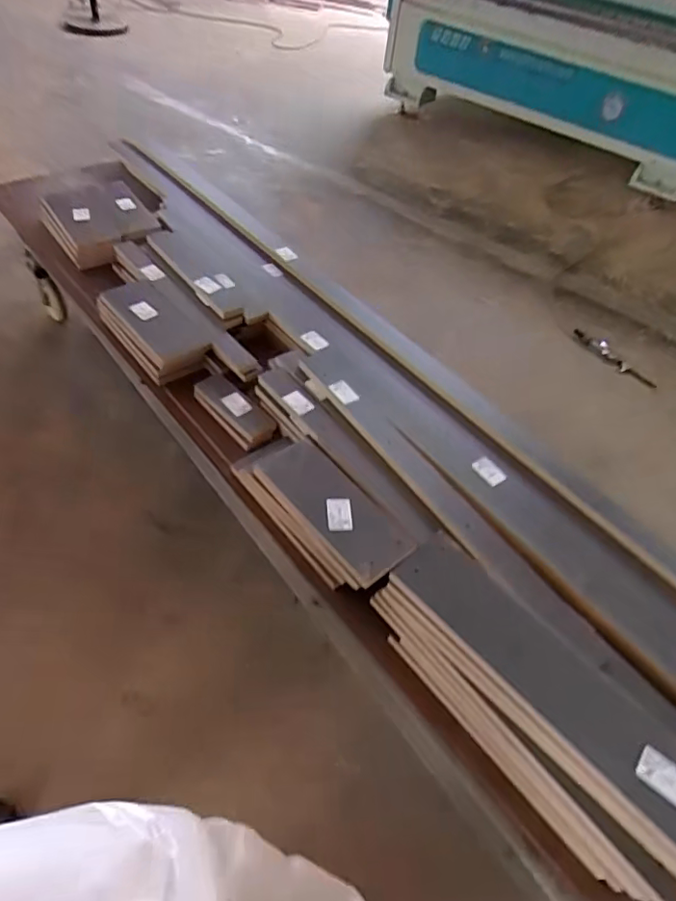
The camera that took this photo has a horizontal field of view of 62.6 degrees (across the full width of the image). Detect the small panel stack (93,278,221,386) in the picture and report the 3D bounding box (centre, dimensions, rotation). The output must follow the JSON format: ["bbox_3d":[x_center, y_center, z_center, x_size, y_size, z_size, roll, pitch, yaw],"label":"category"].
[{"bbox_3d":[-0.446,-0.309,1.402,0.185,0.086,0.369,-30,60,-28],"label":"small panel stack"}]

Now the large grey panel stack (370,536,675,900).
[{"bbox_3d":[0.271,0.340,0.776,0.183,0.122,0.483,-33,61,-30],"label":"large grey panel stack"}]

